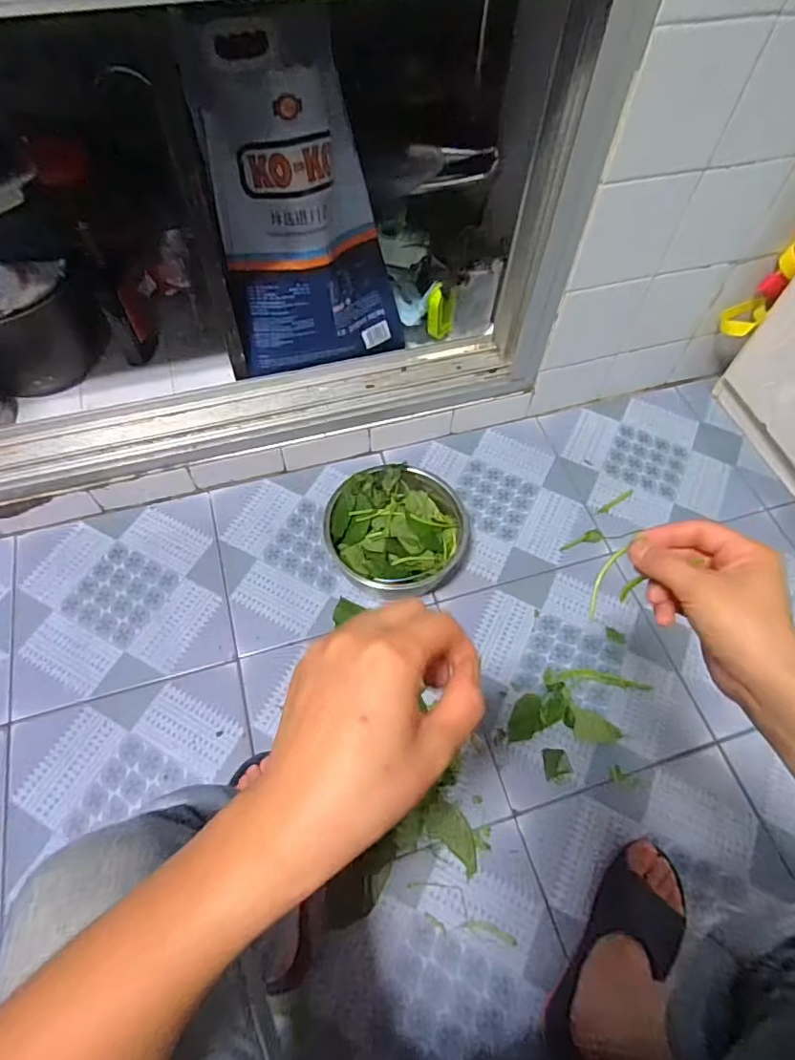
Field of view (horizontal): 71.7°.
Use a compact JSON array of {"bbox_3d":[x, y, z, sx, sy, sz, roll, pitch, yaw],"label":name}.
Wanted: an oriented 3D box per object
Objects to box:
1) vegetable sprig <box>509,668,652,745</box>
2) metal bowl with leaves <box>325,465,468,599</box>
[{"bbox_3d":[0.247,0.236,0.750,0.184,0.032,0.096,2,61,-2],"label":"vegetable sprig"},{"bbox_3d":[0.000,0.002,0.844,0.207,0.072,0.194,1,62,-2],"label":"metal bowl with leaves"}]

